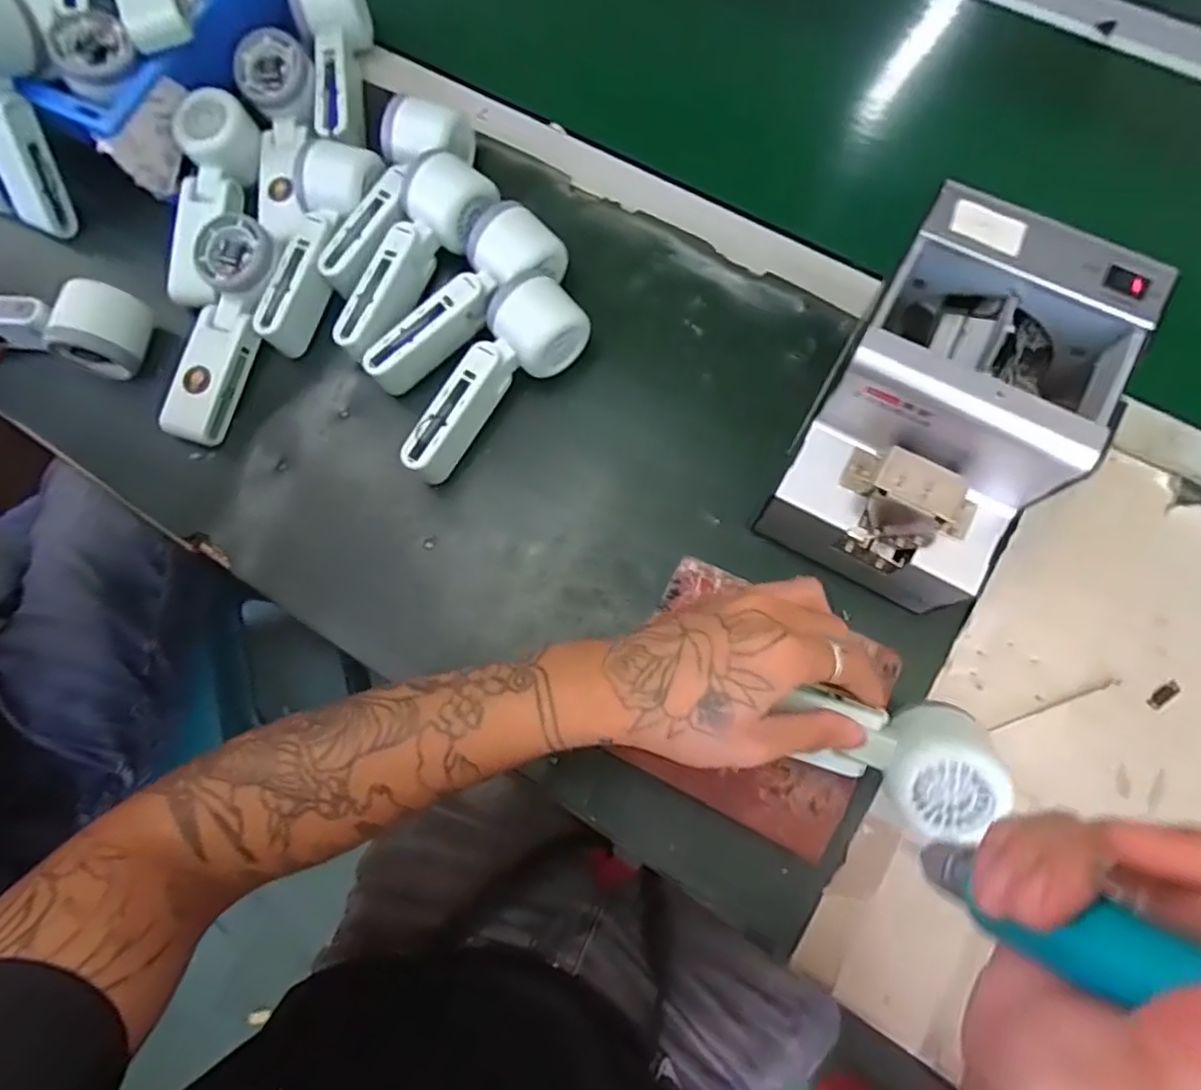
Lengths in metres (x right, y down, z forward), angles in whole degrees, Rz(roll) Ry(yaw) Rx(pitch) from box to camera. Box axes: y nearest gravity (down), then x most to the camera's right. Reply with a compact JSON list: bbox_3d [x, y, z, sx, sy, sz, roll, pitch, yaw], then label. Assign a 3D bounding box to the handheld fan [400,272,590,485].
[{"bbox_3d":[-0.083,-0.117,0.461,0.060,0.066,0.162,40,78,12],"label":"handheld fan"}]

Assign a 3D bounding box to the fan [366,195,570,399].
[{"bbox_3d":[-0.104,-0.182,0.475,0.169,0.049,0.059,-36,75,-7],"label":"fan"}]

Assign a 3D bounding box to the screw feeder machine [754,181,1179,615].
[{"bbox_3d":[0.194,-0.069,0.385,0.120,0.154,0.164,28,78,10],"label":"screw feeder machine"}]

